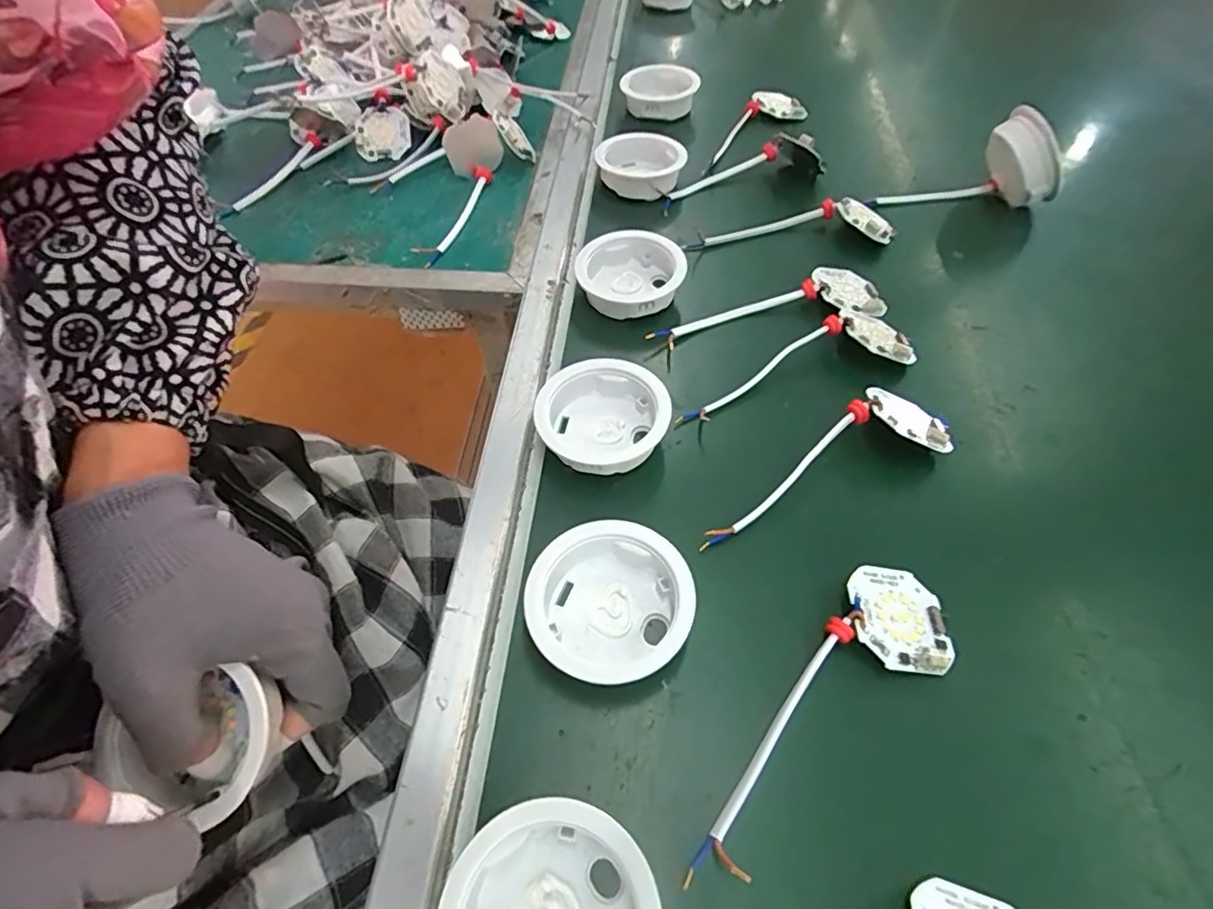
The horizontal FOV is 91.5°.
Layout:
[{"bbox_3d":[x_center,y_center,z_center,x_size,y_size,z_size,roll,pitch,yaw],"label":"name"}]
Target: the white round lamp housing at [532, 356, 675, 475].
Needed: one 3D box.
[{"bbox_3d":[-0.002,-0.019,0.330,0.070,0.027,0.067,2,57,-3],"label":"white round lamp housing"}]

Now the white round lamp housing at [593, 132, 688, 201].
[{"bbox_3d":[0.030,-0.240,0.483,0.071,0.025,0.066,2,57,-3],"label":"white round lamp housing"}]

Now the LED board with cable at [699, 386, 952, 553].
[{"bbox_3d":[0.121,0.013,0.313,0.155,0.025,0.051,-33,65,-23],"label":"LED board with cable"}]

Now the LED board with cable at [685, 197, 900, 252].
[{"bbox_3d":[0.135,-0.173,0.445,0.156,0.019,0.041,-2,57,-5],"label":"LED board with cable"}]

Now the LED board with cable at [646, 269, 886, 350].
[{"bbox_3d":[0.106,-0.099,0.397,0.168,0.020,0.045,-10,58,-11],"label":"LED board with cable"}]

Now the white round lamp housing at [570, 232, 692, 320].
[{"bbox_3d":[0.014,-0.121,0.400,0.069,0.029,0.065,2,57,-3],"label":"white round lamp housing"}]

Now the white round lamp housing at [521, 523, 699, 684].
[{"bbox_3d":[0.000,0.067,0.268,0.071,0.024,0.067,2,57,-3],"label":"white round lamp housing"}]

